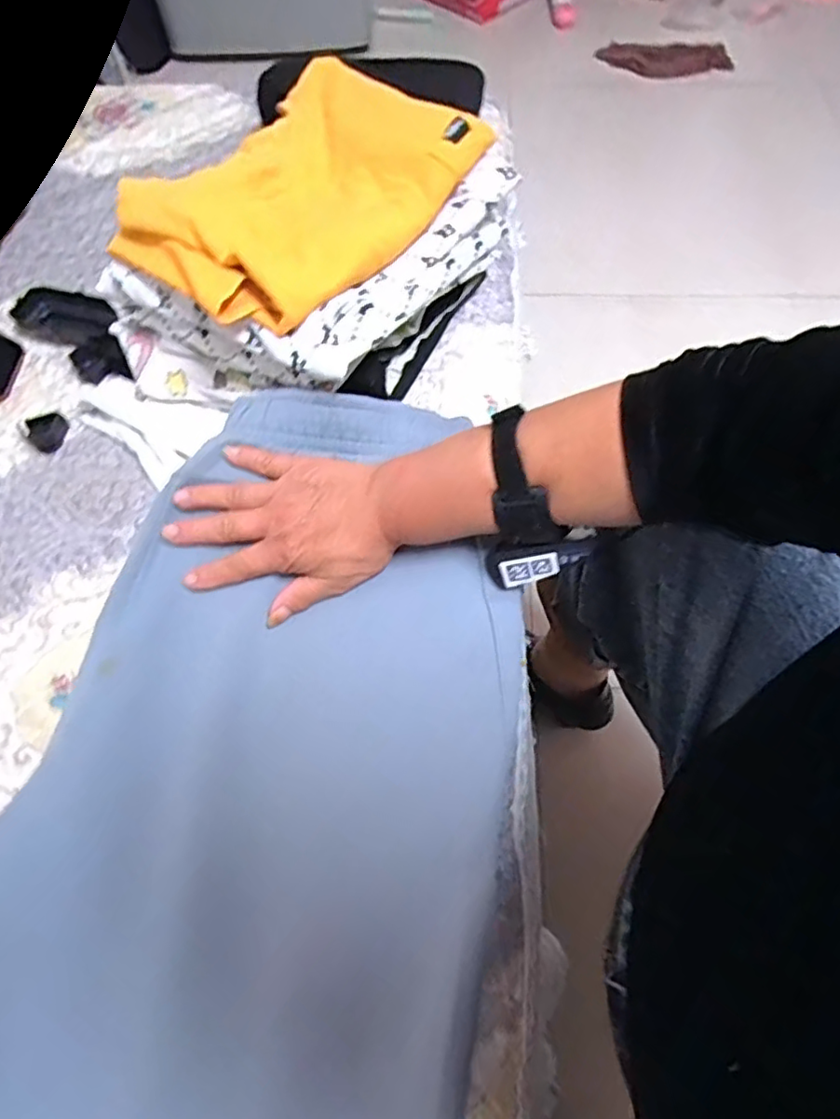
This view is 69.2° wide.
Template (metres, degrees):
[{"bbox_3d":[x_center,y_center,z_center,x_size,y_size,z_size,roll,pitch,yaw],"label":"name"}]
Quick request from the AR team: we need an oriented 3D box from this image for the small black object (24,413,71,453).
[{"bbox_3d":[-0.335,-0.115,0.549,0.033,0.008,0.040,-25,64,-11],"label":"small black object"}]

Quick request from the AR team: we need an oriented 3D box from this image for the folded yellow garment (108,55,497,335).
[{"bbox_3d":[-0.095,-0.296,0.485,0.179,0.043,0.266,34,69,18],"label":"folded yellow garment"}]

